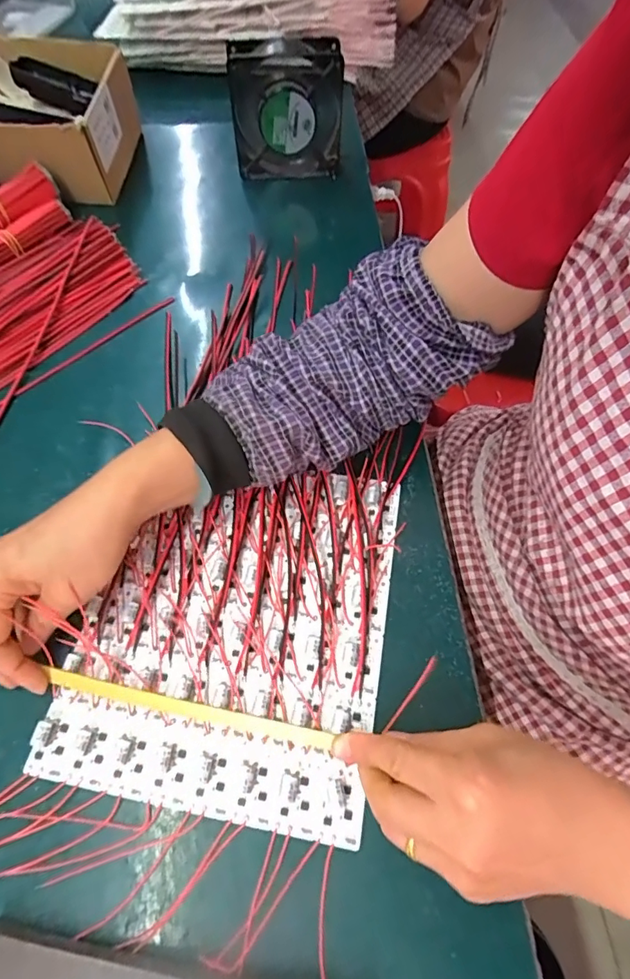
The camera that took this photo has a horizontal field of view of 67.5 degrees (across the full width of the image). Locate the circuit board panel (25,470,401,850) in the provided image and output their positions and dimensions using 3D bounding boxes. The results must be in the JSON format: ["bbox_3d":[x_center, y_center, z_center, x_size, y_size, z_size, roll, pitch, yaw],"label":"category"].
[{"bbox_3d":[-0.053,0.084,0.324,0.196,0.013,0.227,10,62,5],"label":"circuit board panel"}]

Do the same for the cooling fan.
[{"bbox_3d":[-0.031,-0.410,0.522,0.115,0.127,0.034,-4,61,-2],"label":"cooling fan"}]

